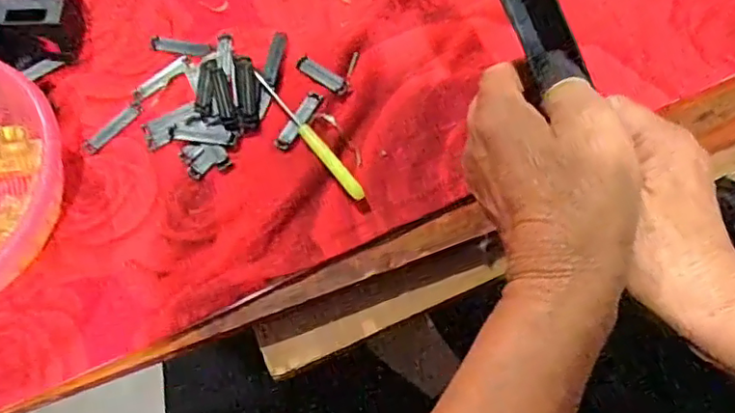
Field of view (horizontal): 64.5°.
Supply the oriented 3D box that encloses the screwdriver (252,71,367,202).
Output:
[{"bbox_3d":[-0.039,-0.048,0.375,0.009,0.014,0.117,-34,71,-12],"label":"screwdriver"}]

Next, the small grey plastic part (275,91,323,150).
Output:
[{"bbox_3d":[-0.044,-0.057,0.383,0.010,0.004,0.046,30,71,13],"label":"small grey plastic part"}]

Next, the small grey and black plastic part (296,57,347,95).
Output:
[{"bbox_3d":[-0.031,-0.091,0.398,0.041,0.004,0.011,35,72,15],"label":"small grey and black plastic part"}]

